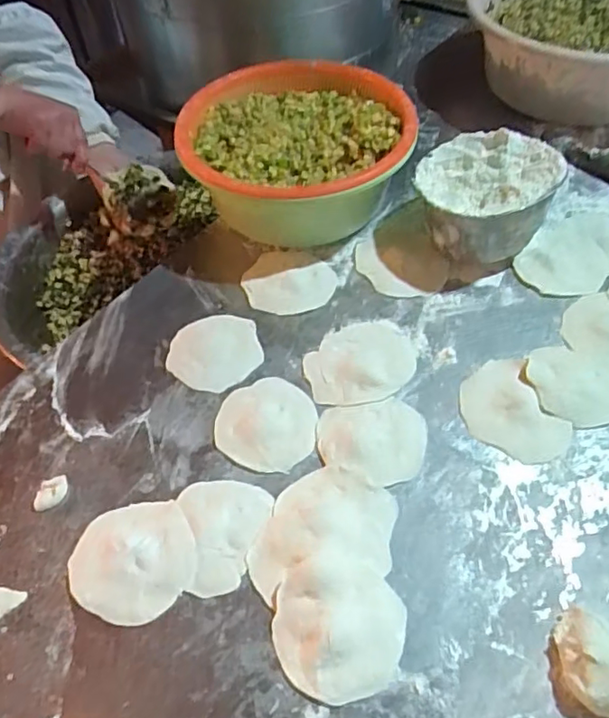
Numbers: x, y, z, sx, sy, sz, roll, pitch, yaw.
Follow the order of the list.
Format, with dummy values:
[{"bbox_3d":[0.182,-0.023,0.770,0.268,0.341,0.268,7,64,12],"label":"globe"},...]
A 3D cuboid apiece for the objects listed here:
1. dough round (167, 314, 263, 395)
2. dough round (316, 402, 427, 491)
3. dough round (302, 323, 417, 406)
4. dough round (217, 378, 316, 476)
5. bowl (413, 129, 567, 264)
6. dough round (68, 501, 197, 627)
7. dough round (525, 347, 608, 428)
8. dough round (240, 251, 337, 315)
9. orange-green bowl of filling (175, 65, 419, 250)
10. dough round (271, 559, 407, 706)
[{"bbox_3d":[-0.094,-0.009,0.616,0.097,0.007,0.095,-2,52,3],"label":"dough round"},{"bbox_3d":[0.064,0.077,0.541,0.099,0.007,0.084,-8,52,-2],"label":"dough round"},{"bbox_3d":[0.058,0.002,0.596,0.114,0.008,0.094,-17,53,-9],"label":"dough round"},{"bbox_3d":[-0.036,0.057,0.558,0.093,0.009,0.100,-2,52,3],"label":"dough round"},{"bbox_3d":[0.202,-0.178,0.667,0.143,0.096,0.143,-2,52,3],"label":"bowl"},{"bbox_3d":[-0.142,0.164,0.481,0.102,0.014,0.096,-2,52,3],"label":"dough round"},{"bbox_3d":[0.264,0.026,0.567,0.095,0.013,0.085,25,58,21],"label":"dough round"},{"bbox_3d":[-0.018,-0.090,0.671,0.103,0.013,0.090,9,54,11],"label":"dough round"},{"bbox_3d":[-0.011,-0.239,0.716,0.255,0.127,0.251,-2,52,3],"label":"orange-green bowl of filling"},{"bbox_3d":[0.027,0.201,0.440,0.097,0.016,0.096,-2,52,3],"label":"dough round"}]

